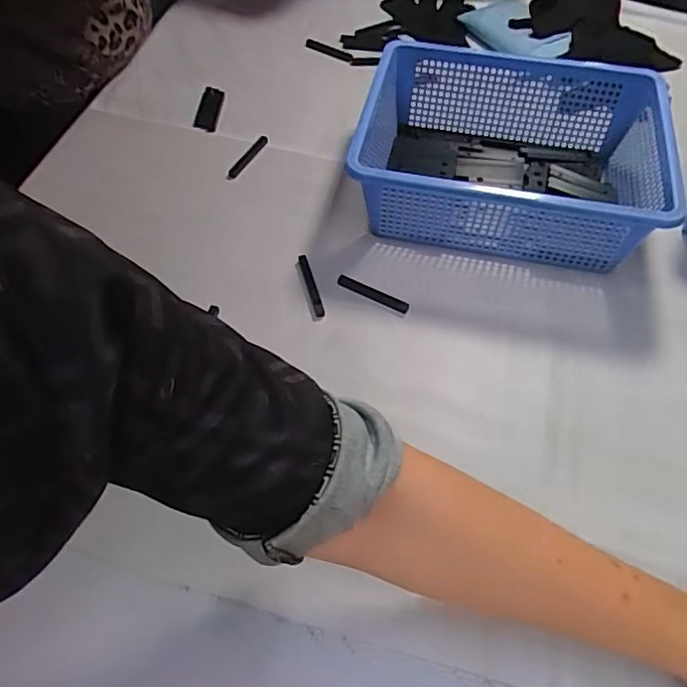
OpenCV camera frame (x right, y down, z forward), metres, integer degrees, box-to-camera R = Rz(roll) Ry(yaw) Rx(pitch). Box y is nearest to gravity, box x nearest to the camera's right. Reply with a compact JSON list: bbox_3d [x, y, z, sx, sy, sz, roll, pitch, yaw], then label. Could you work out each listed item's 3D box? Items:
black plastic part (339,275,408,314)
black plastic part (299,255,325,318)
[{"bbox_3d":[0.028,-0.049,0.564,0.077,0.006,0.010,25,59,16],"label":"black plastic part"},{"bbox_3d":[-0.032,-0.057,0.570,0.008,0.010,0.077,-12,56,-9],"label":"black plastic part"}]

